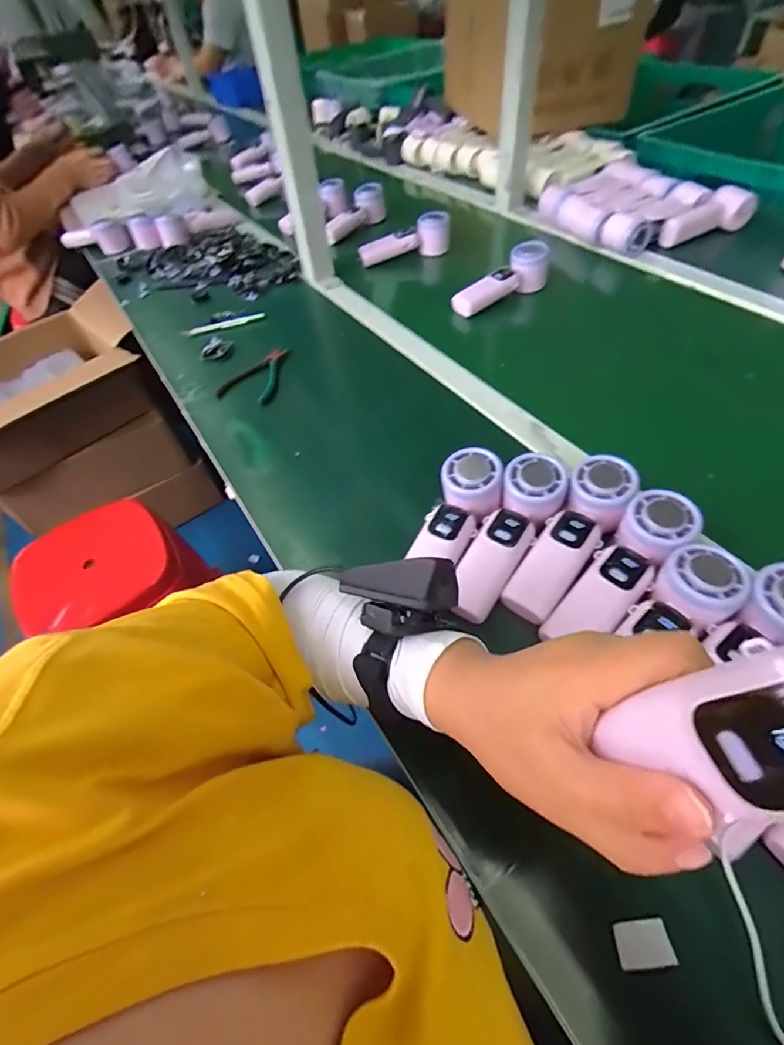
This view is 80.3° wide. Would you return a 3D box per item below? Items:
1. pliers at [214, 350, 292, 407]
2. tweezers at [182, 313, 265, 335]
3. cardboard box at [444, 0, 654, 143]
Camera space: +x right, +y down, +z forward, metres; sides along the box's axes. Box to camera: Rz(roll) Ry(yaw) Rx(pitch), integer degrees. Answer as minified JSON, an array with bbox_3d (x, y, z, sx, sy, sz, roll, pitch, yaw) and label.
[{"bbox_3d":[-0.181,-0.210,0.650,0.083,0.009,0.121,15,55,17],"label":"pliers"},{"bbox_3d":[-0.276,-0.326,0.762,0.134,0.008,0.019,-18,52,-9],"label":"tweezers"},{"bbox_3d":[0.315,-1.094,1.050,0.303,0.319,0.433,-23,53,-12],"label":"cardboard box"}]

